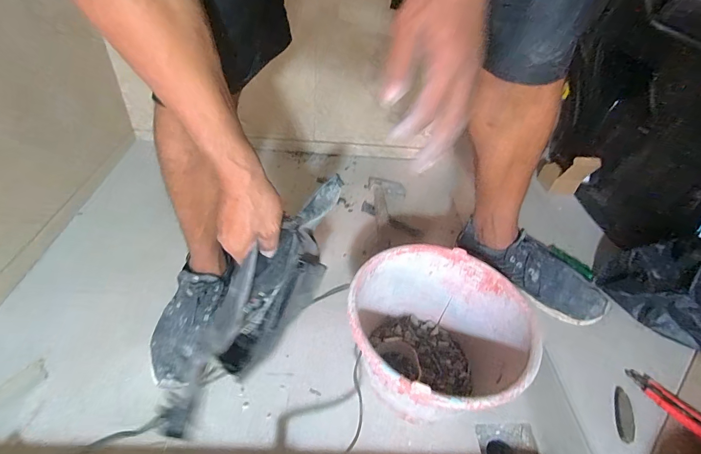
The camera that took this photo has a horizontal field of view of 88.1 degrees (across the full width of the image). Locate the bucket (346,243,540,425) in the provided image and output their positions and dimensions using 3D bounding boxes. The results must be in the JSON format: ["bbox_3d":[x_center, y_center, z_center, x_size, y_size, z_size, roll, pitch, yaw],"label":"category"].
[{"bbox_3d":[0.131,0.200,0.620,0.273,0.199,0.273,3,41,-3],"label":"bucket"}]

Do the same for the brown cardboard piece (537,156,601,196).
[{"bbox_3d":[0.565,-0.138,0.939,0.104,0.112,0.060,32,47,27],"label":"brown cardboard piece"}]

